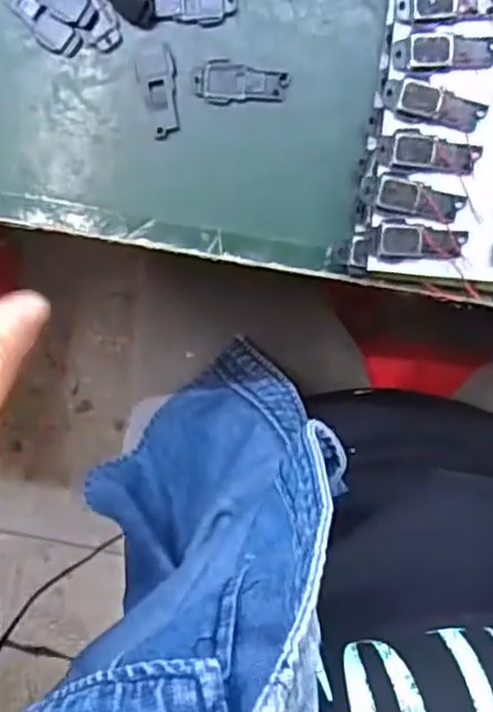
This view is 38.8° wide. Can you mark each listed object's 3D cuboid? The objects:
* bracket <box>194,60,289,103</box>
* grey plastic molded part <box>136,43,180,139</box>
[{"bbox_3d":[-0.002,-0.116,0.296,0.039,0.004,0.016,4,97,5],"label":"bracket"},{"bbox_3d":[-0.037,-0.115,0.299,0.016,0.004,0.038,-15,96,7],"label":"grey plastic molded part"}]

